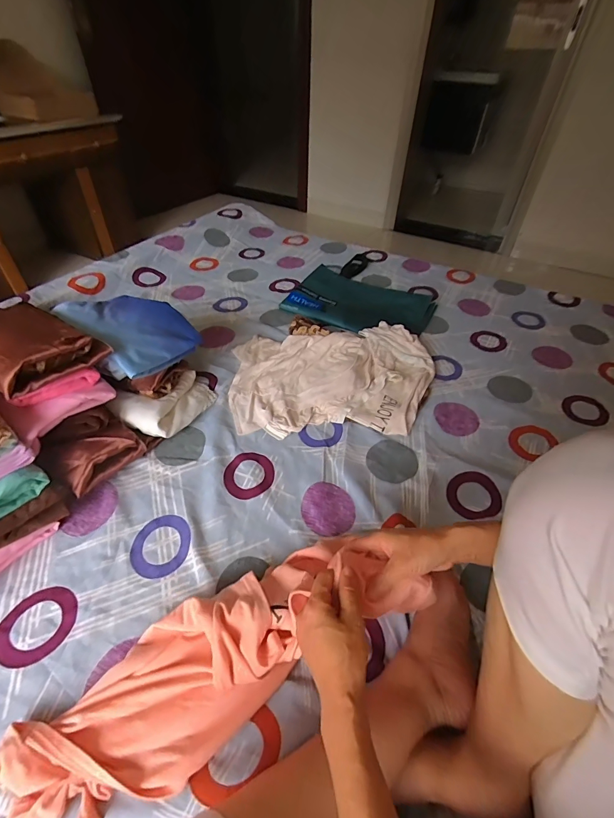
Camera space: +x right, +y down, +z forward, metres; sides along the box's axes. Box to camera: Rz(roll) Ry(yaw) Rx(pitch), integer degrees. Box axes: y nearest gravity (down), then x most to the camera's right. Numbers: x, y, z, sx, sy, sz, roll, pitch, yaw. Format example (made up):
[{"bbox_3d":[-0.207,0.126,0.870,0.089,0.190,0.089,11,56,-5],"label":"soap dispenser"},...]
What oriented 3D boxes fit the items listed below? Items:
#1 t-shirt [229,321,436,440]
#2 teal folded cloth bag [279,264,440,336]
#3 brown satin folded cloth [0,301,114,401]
[{"bbox_3d":[0.060,-0.076,0.828,0.447,0.043,0.313,-1,45,-3],"label":"t-shirt"},{"bbox_3d":[0.150,-0.306,1.053,0.381,0.034,0.264,20,47,17],"label":"teal folded cloth bag"},{"bbox_3d":[-0.440,-0.105,0.578,0.207,0.051,0.150,26,49,22],"label":"brown satin folded cloth"}]

